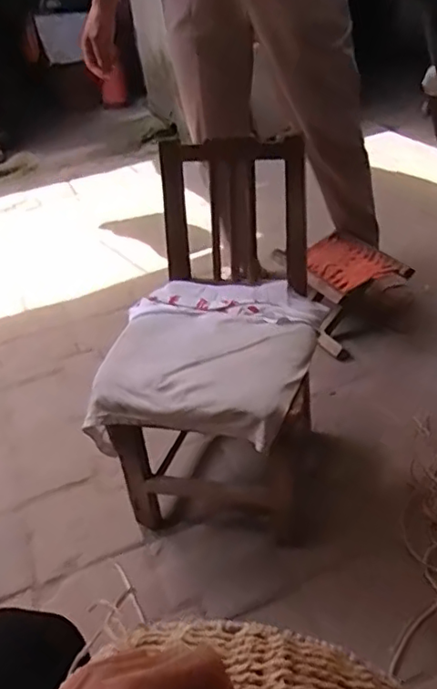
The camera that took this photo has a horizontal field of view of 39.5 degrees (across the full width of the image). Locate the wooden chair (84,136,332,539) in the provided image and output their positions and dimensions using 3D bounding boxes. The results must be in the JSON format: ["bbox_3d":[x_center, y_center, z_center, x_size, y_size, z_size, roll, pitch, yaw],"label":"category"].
[{"bbox_3d":[-0.007,0.000,1.078,0.349,0.545,0.416,4,38,16],"label":"wooden chair"}]

